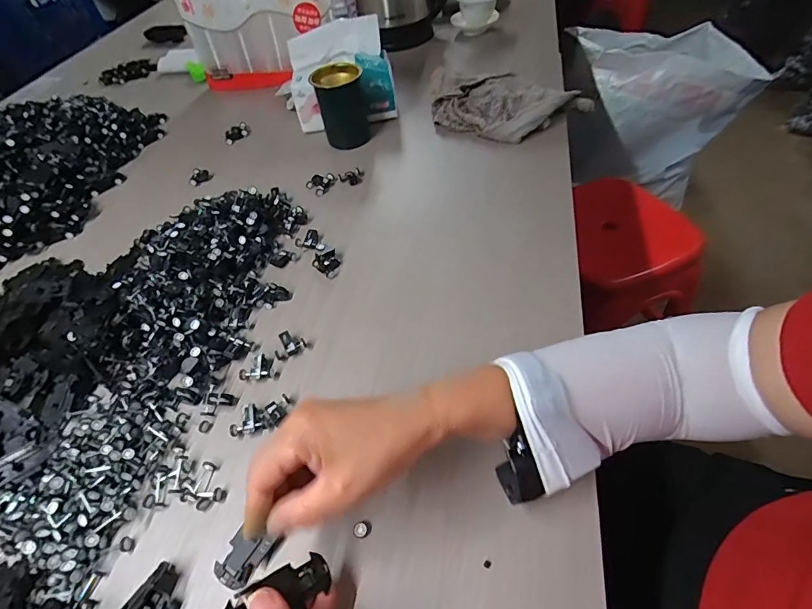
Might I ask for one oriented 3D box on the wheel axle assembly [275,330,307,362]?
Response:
[{"bbox_3d":[-0.119,0.041,0.434,0.031,0.010,0.025,-32,55,-19],"label":"wheel axle assembly"}]

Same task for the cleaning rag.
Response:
[{"bbox_3d":[0.162,-0.293,0.653,0.248,0.064,0.115,4,51,9],"label":"cleaning rag"}]

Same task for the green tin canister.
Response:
[{"bbox_3d":[-0.098,-0.306,0.663,0.072,0.100,0.071,-4,51,3],"label":"green tin canister"}]

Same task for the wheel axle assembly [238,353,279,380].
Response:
[{"bbox_3d":[-0.144,0.063,0.421,0.036,0.008,0.024,-8,50,0],"label":"wheel axle assembly"}]

